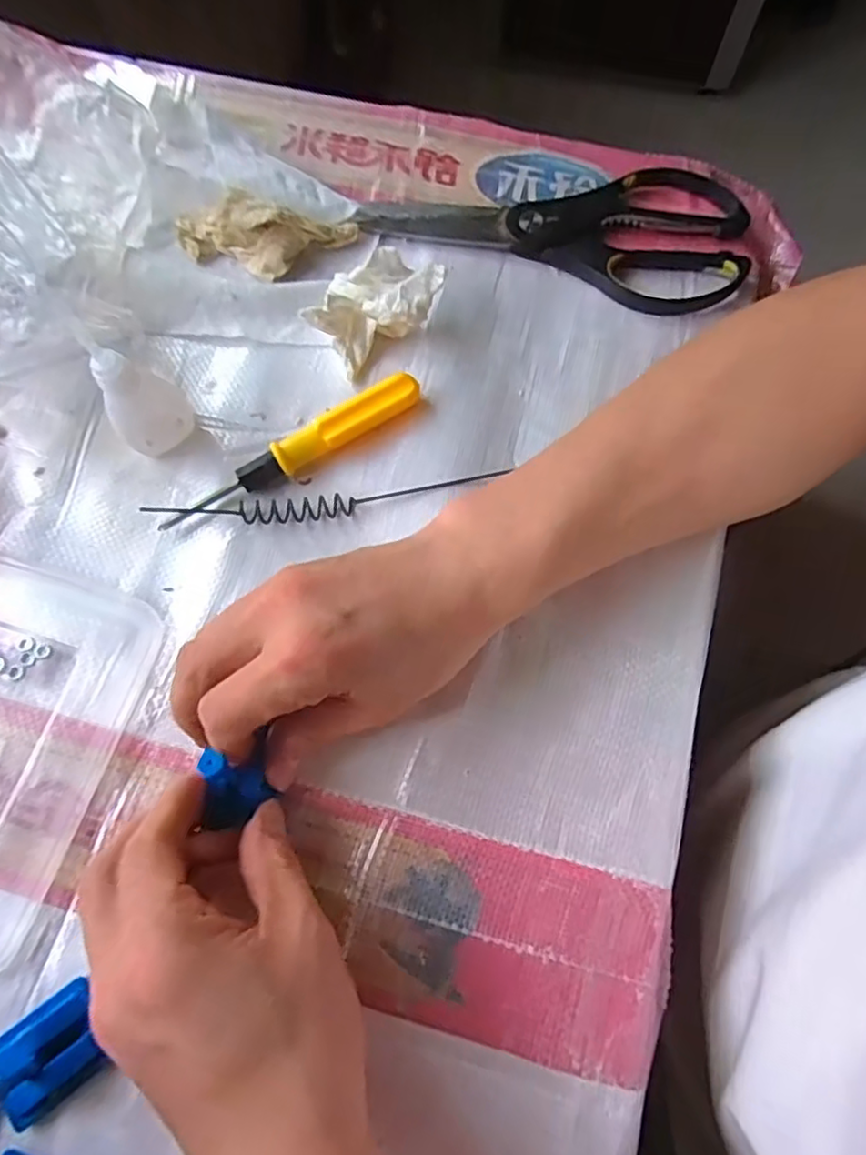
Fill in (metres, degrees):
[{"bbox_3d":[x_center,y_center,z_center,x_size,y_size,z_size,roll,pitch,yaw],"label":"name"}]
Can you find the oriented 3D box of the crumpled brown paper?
[{"bbox_3d":[-0.095,-0.188,0.350,0.098,0.027,0.039,4,73,3],"label":"crumpled brown paper"}]

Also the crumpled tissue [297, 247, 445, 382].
[{"bbox_3d":[-0.034,-0.143,0.332,0.060,0.037,0.053,-43,76,-11],"label":"crumpled tissue"}]

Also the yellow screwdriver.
[{"bbox_3d":[-0.069,-0.061,0.318,0.140,0.021,0.016,-31,74,-8],"label":"yellow screwdriver"}]

